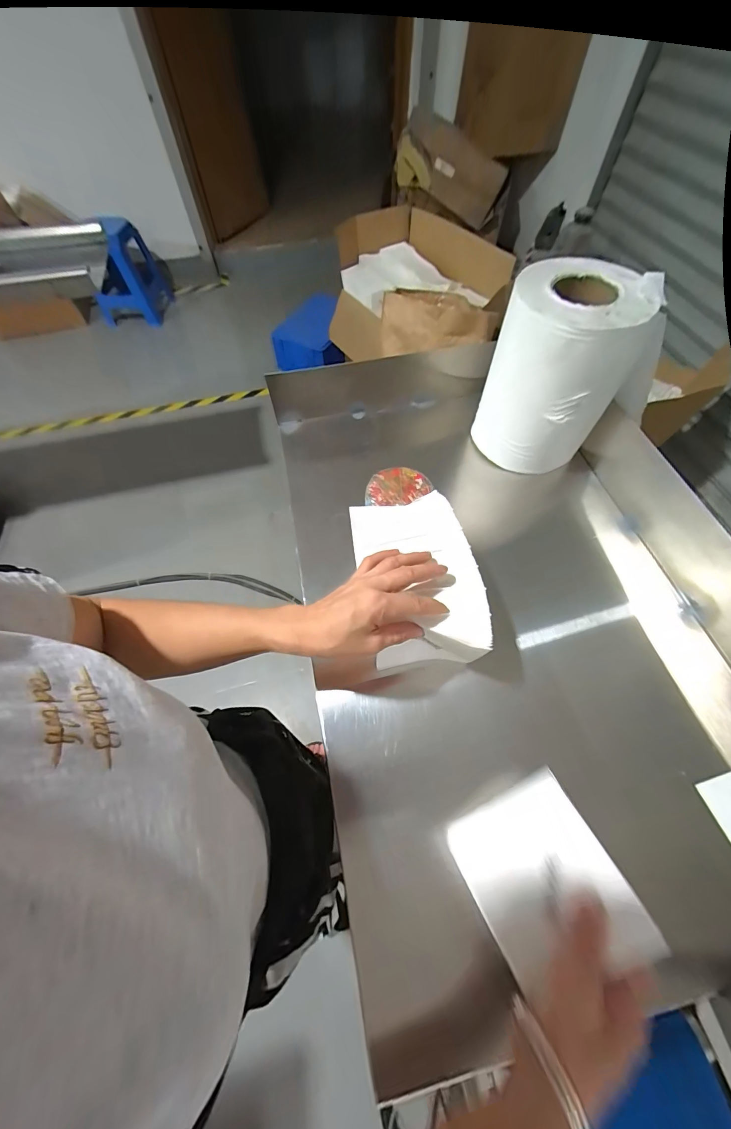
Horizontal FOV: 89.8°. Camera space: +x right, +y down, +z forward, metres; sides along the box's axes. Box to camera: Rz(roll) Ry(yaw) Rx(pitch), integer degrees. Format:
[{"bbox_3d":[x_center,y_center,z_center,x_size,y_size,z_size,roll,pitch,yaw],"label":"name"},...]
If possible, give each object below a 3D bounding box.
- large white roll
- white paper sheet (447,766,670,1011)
[{"bbox_3d":[0.268,-0.269,0.535,0.168,0.228,0.146,23,64,14],"label":"large white roll"},{"bbox_3d":[0.149,0.268,0.316,0.119,0.009,0.129,-29,36,1],"label":"white paper sheet"}]

